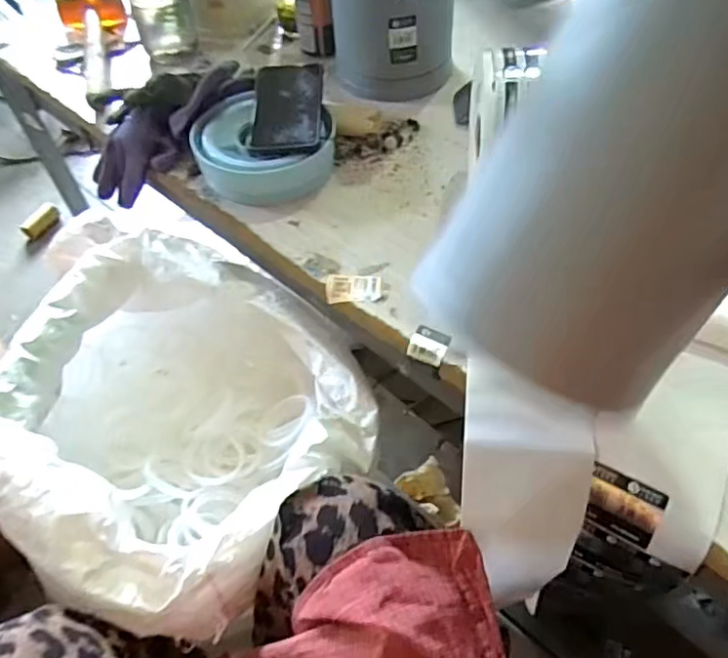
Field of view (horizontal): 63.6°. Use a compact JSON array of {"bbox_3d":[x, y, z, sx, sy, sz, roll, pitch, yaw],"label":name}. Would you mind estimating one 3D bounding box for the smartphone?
[{"bbox_3d":[-0.086,-0.255,0.668,0.077,0.014,0.163,-1,54,2],"label":"smartphone"}]

